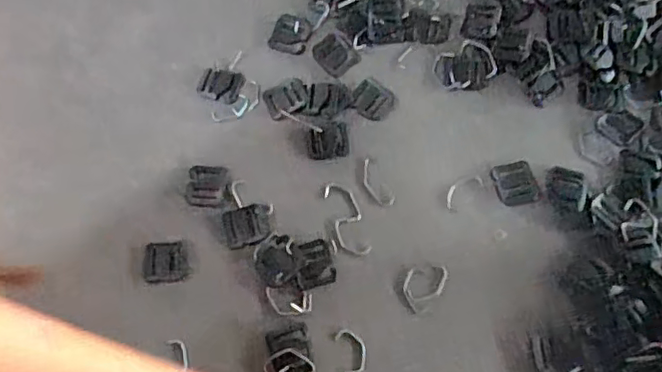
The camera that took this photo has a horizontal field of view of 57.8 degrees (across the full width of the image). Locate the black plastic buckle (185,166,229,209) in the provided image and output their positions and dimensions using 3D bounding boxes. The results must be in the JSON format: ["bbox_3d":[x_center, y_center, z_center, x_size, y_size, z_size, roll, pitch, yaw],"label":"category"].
[{"bbox_3d":[-0.098,0.001,0.472,0.030,0.004,0.035,3,68,4],"label":"black plastic buckle"}]

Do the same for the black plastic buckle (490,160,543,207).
[{"bbox_3d":[0.146,-0.001,0.470,0.032,0.004,0.035,-13,68,-2],"label":"black plastic buckle"}]

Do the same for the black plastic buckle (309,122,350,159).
[{"bbox_3d":[-0.002,-0.036,0.487,0.033,0.004,0.030,-8,68,0],"label":"black plastic buckle"}]

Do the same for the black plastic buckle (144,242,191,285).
[{"bbox_3d":[-0.123,0.058,0.451,0.034,0.004,0.031,-3,68,2],"label":"black plastic buckle"}]

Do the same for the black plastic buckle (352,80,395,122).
[{"bbox_3d":[0.036,-0.071,0.496,0.034,0.004,0.030,33,73,15],"label":"black plastic buckle"}]

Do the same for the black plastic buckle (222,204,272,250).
[{"bbox_3d":[-0.064,0.030,0.458,0.035,0.006,0.029,-16,68,-3],"label":"black plastic buckle"}]

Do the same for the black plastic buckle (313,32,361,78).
[{"bbox_3d":[0.003,-0.112,0.513,0.031,0.004,0.039,-41,72,-13],"label":"black plastic buckle"}]

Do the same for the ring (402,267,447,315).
[{"bbox_3d":[0.069,0.071,0.442,0.038,0.004,0.027,-34,71,-10],"label":"ring"}]

